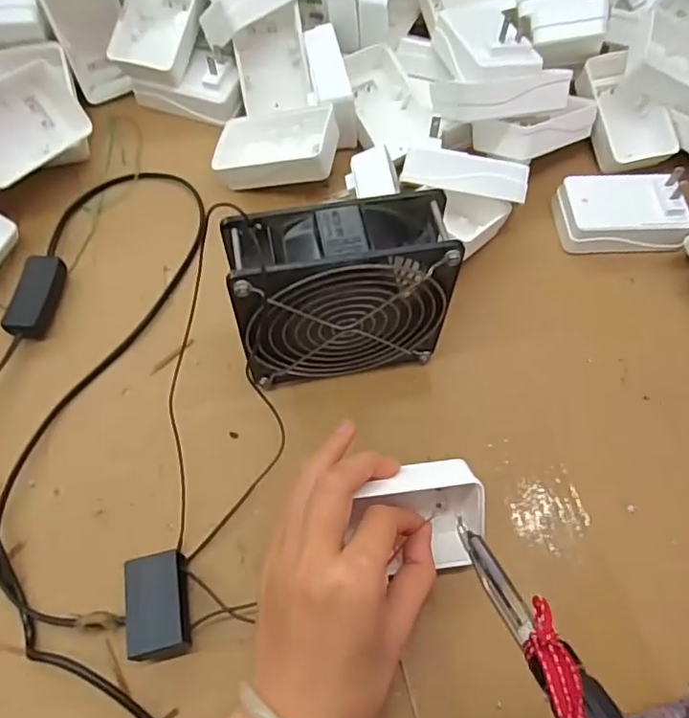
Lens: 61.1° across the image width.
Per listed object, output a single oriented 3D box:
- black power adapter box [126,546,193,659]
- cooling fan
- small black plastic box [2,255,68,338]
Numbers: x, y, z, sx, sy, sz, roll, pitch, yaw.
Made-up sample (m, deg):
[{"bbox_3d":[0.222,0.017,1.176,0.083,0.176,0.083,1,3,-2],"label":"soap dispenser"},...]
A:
[{"bbox_3d":[-0.097,0.130,0.307,0.030,0.024,0.049,-11,64,-7],"label":"black power adapter box"},{"bbox_3d":[-0.001,-0.034,0.342,0.117,0.119,0.046,-10,64,-6],"label":"cooling fan"},{"bbox_3d":[-0.209,-0.043,0.392,0.023,0.019,0.058,5,63,1],"label":"small black plastic box"}]

